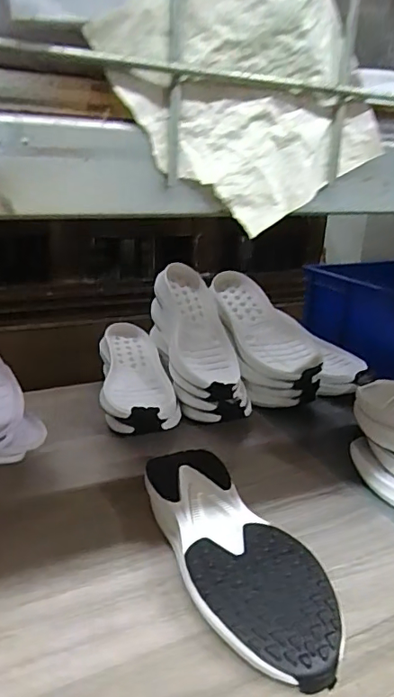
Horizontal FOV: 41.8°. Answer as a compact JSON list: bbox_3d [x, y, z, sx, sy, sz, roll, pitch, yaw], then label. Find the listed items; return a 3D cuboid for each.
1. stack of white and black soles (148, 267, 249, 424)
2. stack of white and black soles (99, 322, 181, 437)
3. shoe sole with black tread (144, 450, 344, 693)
[{"bbox_3d":[0.001,-0.005,0.837,0.115,0.105,0.288,-5,48,-16],"label":"stack of white and black soles"},{"bbox_3d":[-0.095,0.050,0.805,0.114,0.087,0.270,-3,21,-14],"label":"stack of white and black soles"},{"bbox_3d":[0.031,0.190,0.497,0.108,0.051,0.274,-5,25,-21],"label":"shoe sole with black tread"}]

